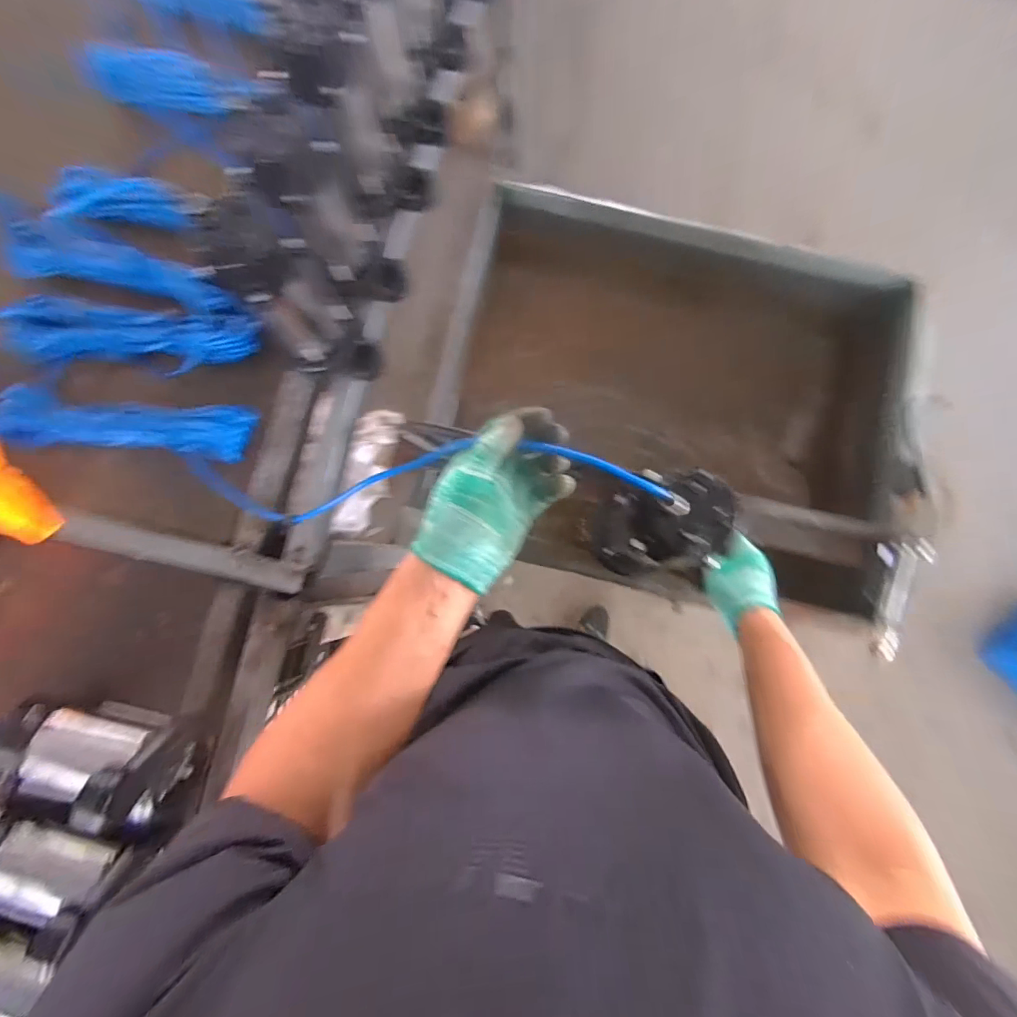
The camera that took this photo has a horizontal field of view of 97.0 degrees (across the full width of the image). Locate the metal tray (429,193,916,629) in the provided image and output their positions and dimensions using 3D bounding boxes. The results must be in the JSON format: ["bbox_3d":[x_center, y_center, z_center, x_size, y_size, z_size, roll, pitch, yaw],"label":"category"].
[{"bbox_3d":[0.262,-0.150,0.748,0.689,0.229,0.563,14,83,3],"label":"metal tray"}]

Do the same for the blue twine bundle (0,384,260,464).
[{"bbox_3d":[-0.557,-0.125,0.650,0.350,0.067,0.087,5,83,2],"label":"blue twine bundle"}]

